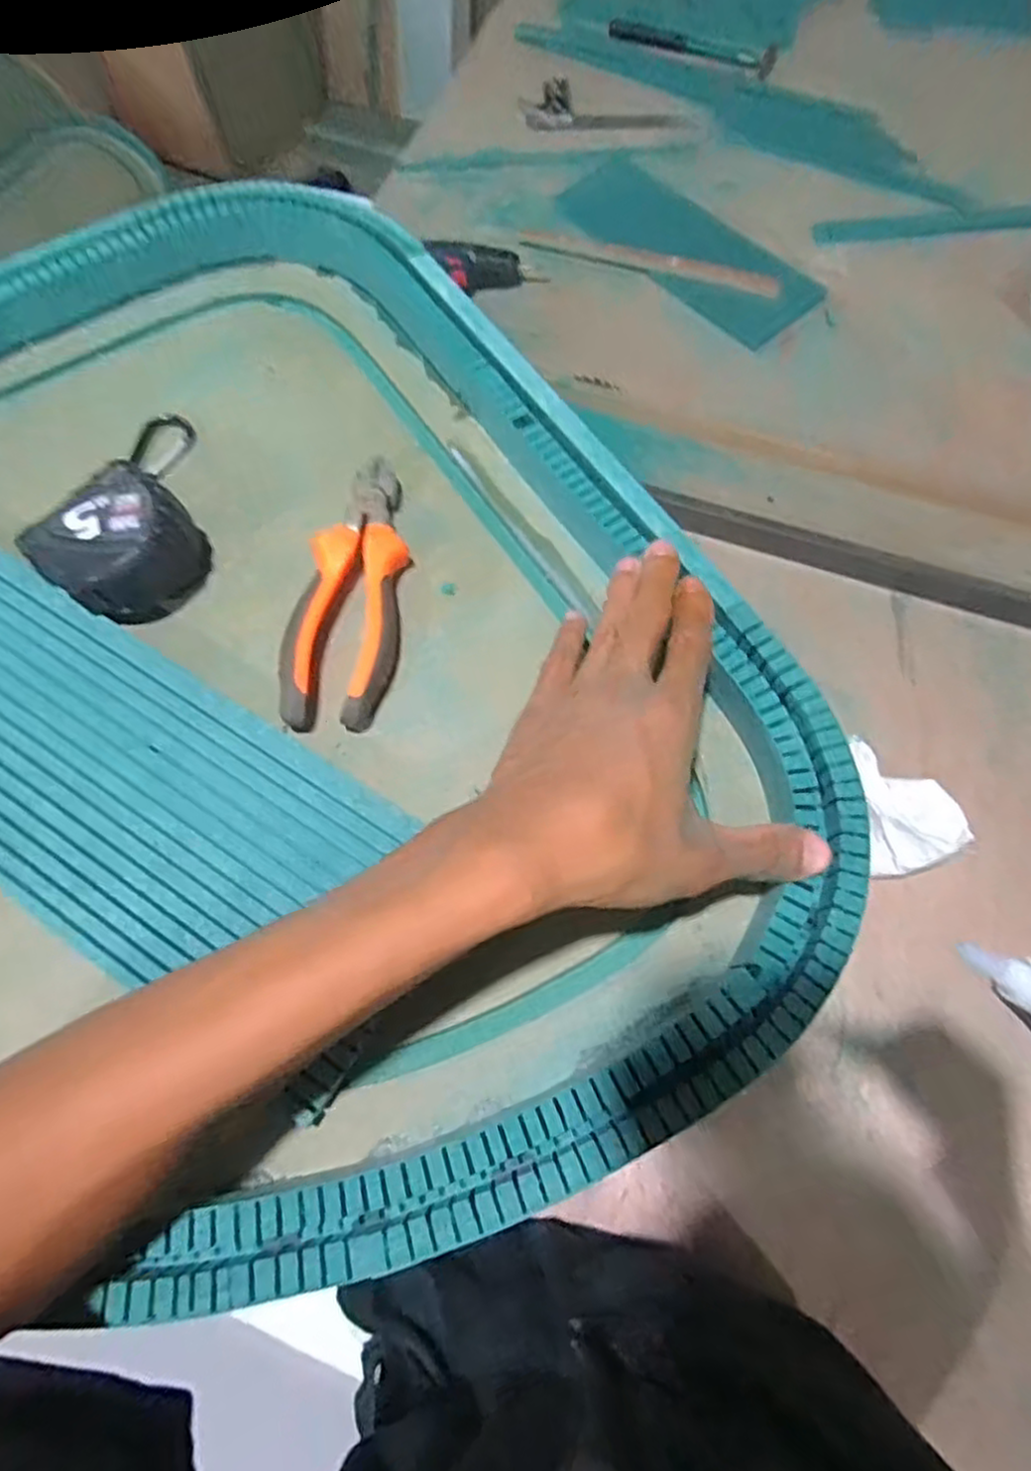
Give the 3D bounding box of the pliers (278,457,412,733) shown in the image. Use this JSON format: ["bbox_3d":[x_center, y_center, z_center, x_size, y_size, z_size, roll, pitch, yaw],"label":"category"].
[{"bbox_3d":[-0.082,-0.078,0.366,0.049,0.026,0.155,6,69,3],"label":"pliers"}]

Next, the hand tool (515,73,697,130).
[{"bbox_3d":[0.151,-1.006,1.132,0.291,0.032,0.078,-2,69,0],"label":"hand tool"}]

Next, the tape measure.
[{"bbox_3d":[-0.211,-0.125,0.378,0.074,0.046,0.130,-13,69,-4],"label":"tape measure"}]

